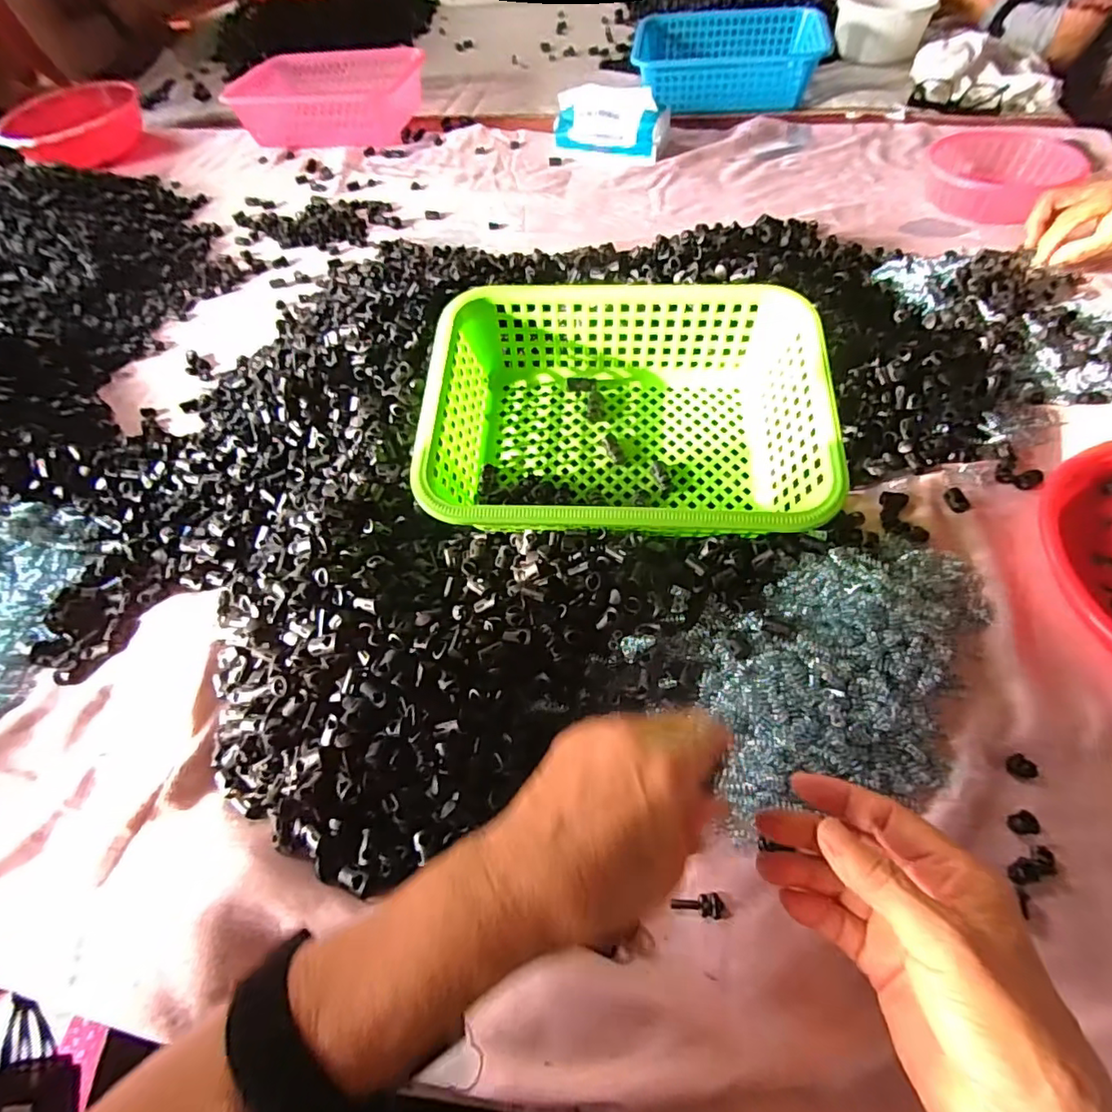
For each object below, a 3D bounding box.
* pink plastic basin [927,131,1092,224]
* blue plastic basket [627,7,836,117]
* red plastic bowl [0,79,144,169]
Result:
[{"bbox_3d":[0.566,-0.504,0.723,0.178,0.047,0.178,-2,57,3],"label":"pink plastic basin"},{"bbox_3d":[0.283,-0.823,0.920,0.305,0.079,0.211,4,58,7],"label":"blue plastic basket"},{"bbox_3d":[-0.873,-0.786,1.001,0.234,0.062,0.238,-33,61,-16],"label":"red plastic bowl"}]

